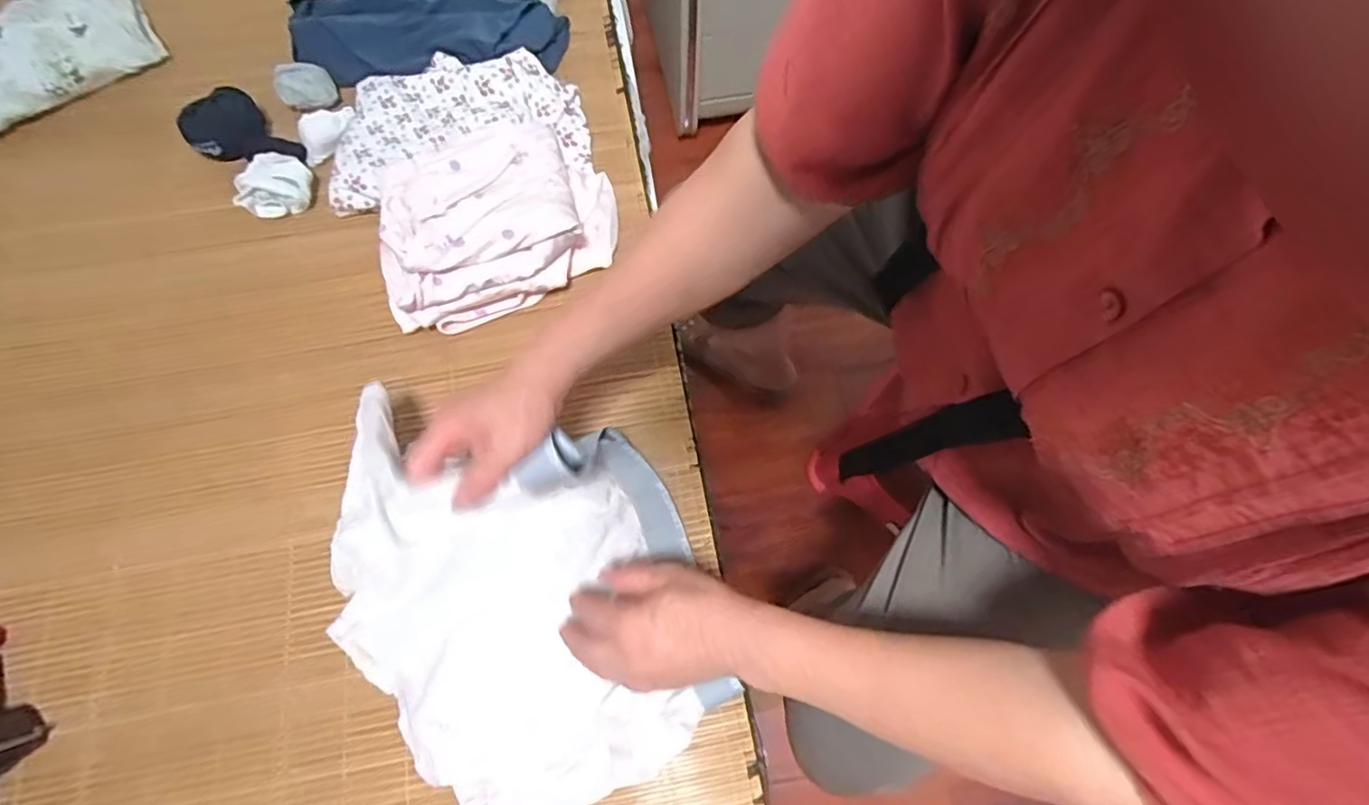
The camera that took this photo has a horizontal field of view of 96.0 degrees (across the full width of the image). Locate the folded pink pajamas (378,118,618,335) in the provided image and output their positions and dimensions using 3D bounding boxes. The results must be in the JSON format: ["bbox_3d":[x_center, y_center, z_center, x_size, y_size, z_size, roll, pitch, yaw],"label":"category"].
[{"bbox_3d":[-0.194,-0.193,0.627,0.233,0.078,0.192,-20,70,-8],"label":"folded pink pajamas"}]

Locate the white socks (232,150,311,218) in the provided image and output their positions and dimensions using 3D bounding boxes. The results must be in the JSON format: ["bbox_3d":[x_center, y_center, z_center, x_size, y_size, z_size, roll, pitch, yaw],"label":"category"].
[{"bbox_3d":[-0.441,-0.234,0.666,0.074,0.040,0.054,-11,69,-4],"label":"white socks"}]

